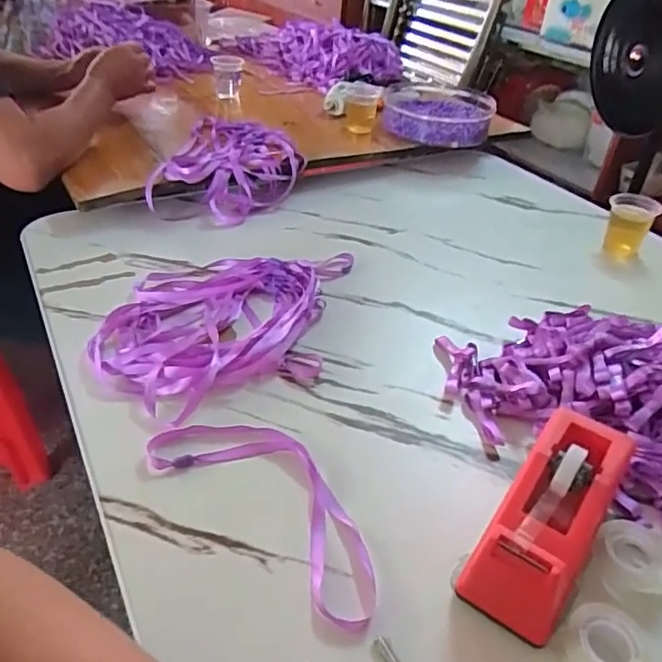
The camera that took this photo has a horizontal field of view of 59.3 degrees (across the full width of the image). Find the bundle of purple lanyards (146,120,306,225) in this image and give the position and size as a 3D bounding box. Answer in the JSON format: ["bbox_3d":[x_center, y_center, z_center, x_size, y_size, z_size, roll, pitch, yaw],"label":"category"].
[{"bbox_3d":[-0.146,-0.249,0.880,0.186,0.062,0.248,9,36,5],"label":"bundle of purple lanyards"}]

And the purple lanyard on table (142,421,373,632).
[{"bbox_3d":[-0.039,0.121,0.433,0.216,0.008,0.091,30,42,30],"label":"purple lanyard on table"}]

